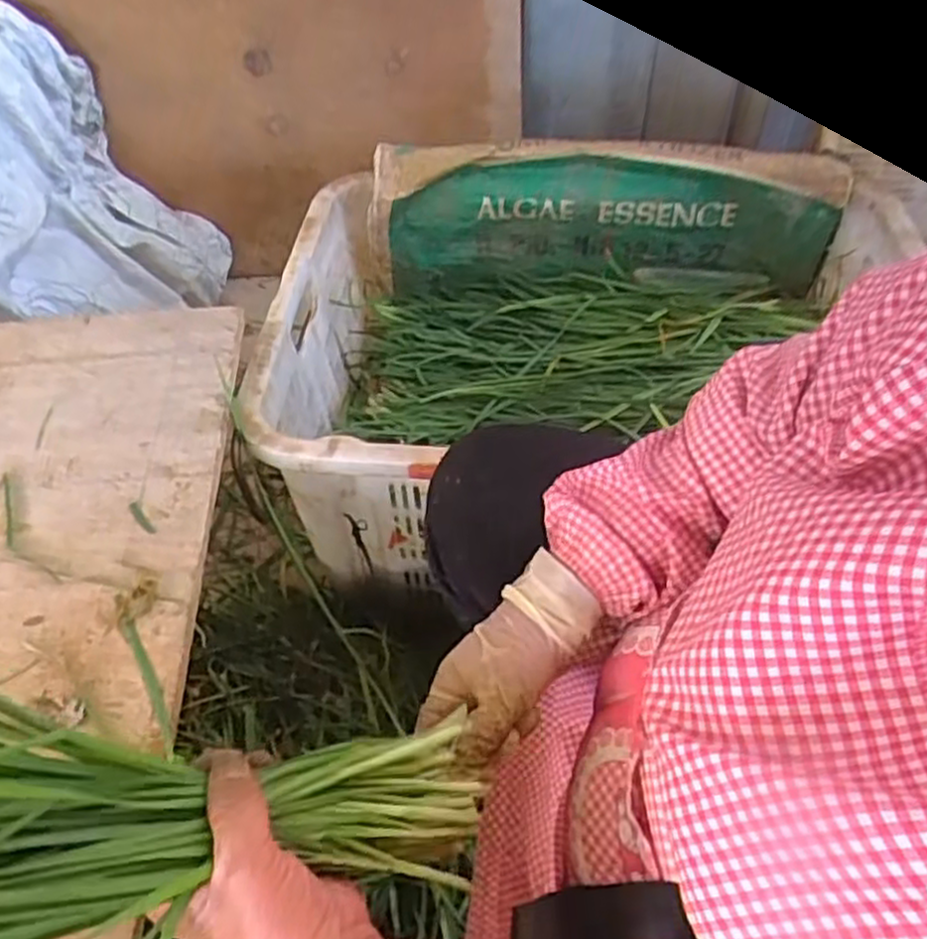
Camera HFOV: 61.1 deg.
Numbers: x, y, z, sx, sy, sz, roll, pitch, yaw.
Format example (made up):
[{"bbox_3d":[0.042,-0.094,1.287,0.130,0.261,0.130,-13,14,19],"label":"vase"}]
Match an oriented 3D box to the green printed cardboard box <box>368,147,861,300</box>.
[{"bbox_3d":[0.160,-0.297,0.953,0.542,0.178,0.049,5,51,6],"label":"green printed cardboard box"}]

